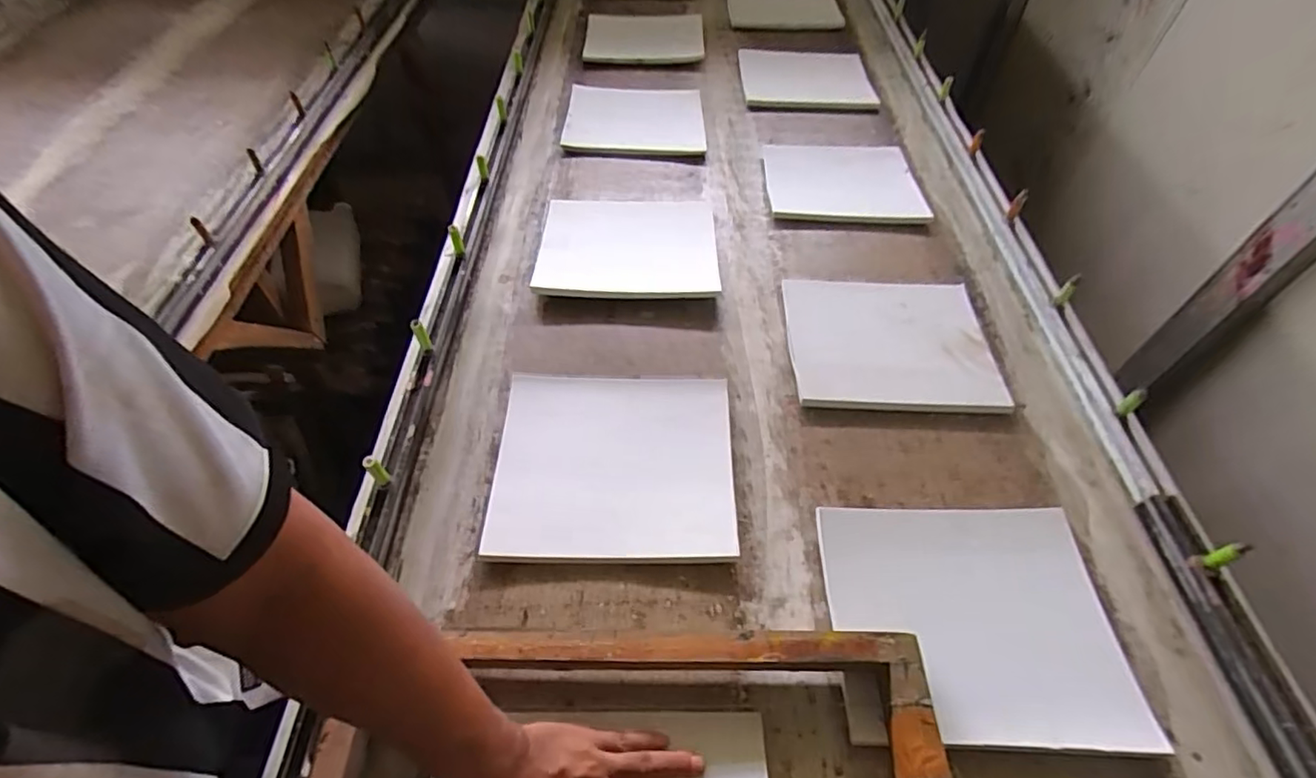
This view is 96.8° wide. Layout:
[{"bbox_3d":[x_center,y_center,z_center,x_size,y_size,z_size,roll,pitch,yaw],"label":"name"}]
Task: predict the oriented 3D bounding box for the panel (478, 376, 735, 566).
[{"bbox_3d":[-0.050,0.085,0.681,0.269,0.019,0.234,0,55,0],"label":"panel"}]

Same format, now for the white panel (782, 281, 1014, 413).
[{"bbox_3d":[0.318,-0.067,0.802,0.271,0.008,0.224,3,56,2],"label":"white panel"}]

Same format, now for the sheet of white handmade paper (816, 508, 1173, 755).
[{"bbox_3d":[0.306,0.224,0.579,0.261,0.025,0.221,1,56,1],"label":"sheet of white handmade paper"}]

